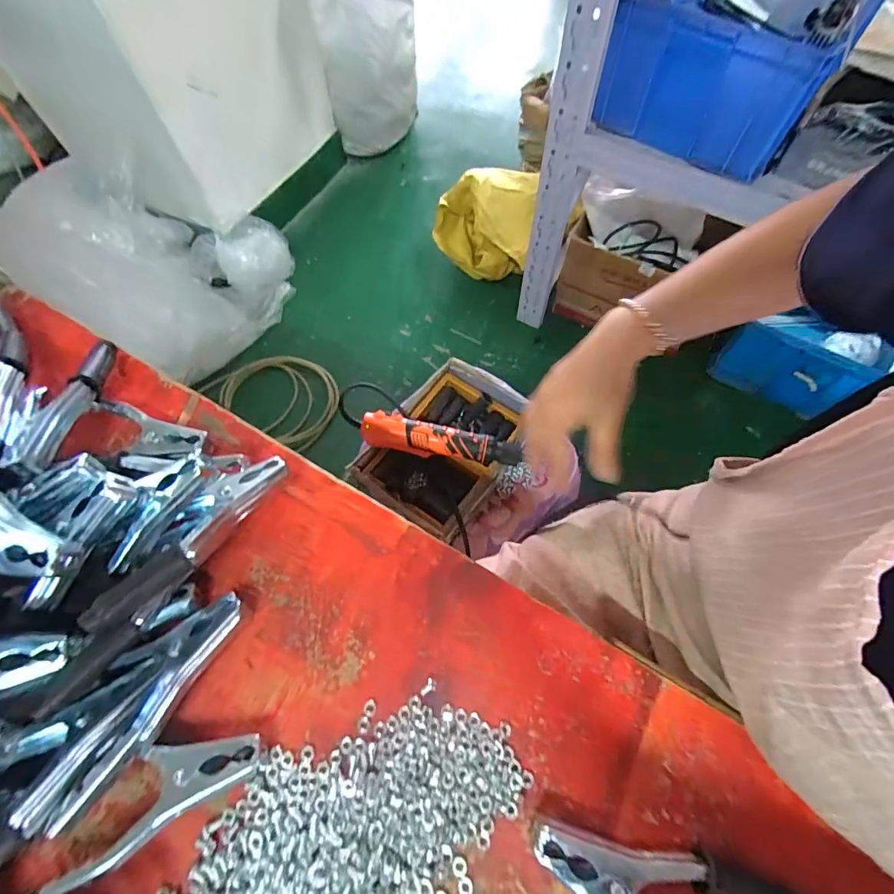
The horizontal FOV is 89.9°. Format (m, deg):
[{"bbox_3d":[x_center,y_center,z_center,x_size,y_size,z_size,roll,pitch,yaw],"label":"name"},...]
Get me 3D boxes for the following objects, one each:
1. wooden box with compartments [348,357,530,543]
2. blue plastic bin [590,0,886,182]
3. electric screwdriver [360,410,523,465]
[{"bbox_3d":[-0.002,-0.005,0.672,0.174,0.068,0.260,30,69,14],"label":"wooden box with compartments"},{"bbox_3d":[0.564,-0.802,0.813,0.345,0.206,0.586,35,71,16],"label":"blue plastic bin"},{"bbox_3d":[-0.008,-0.008,0.625,0.220,0.036,0.040,9,66,6],"label":"electric screwdriver"}]

